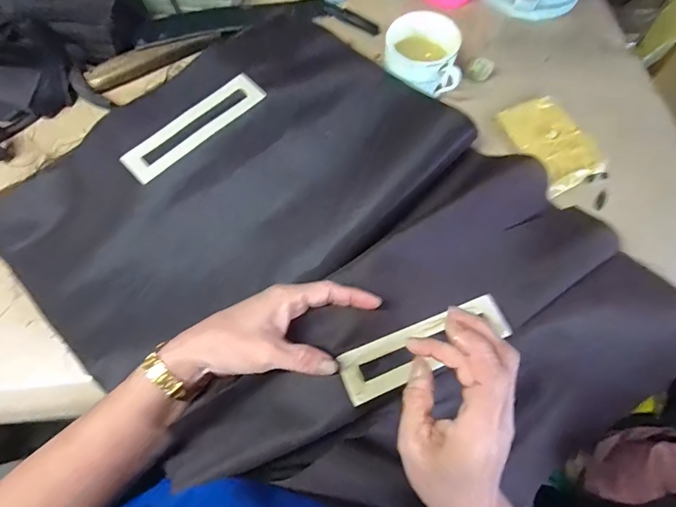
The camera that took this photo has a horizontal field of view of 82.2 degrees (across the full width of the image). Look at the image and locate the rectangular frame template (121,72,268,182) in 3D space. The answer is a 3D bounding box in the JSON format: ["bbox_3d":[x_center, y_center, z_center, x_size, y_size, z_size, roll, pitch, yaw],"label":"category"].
[{"bbox_3d":[-0.150,-0.135,0.411,0.164,0.006,0.040,-43,83,-15],"label":"rectangular frame template"}]

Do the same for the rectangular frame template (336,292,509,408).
[{"bbox_3d":[0.077,0.080,0.341,0.161,0.007,0.047,-23,66,-18],"label":"rectangular frame template"}]

